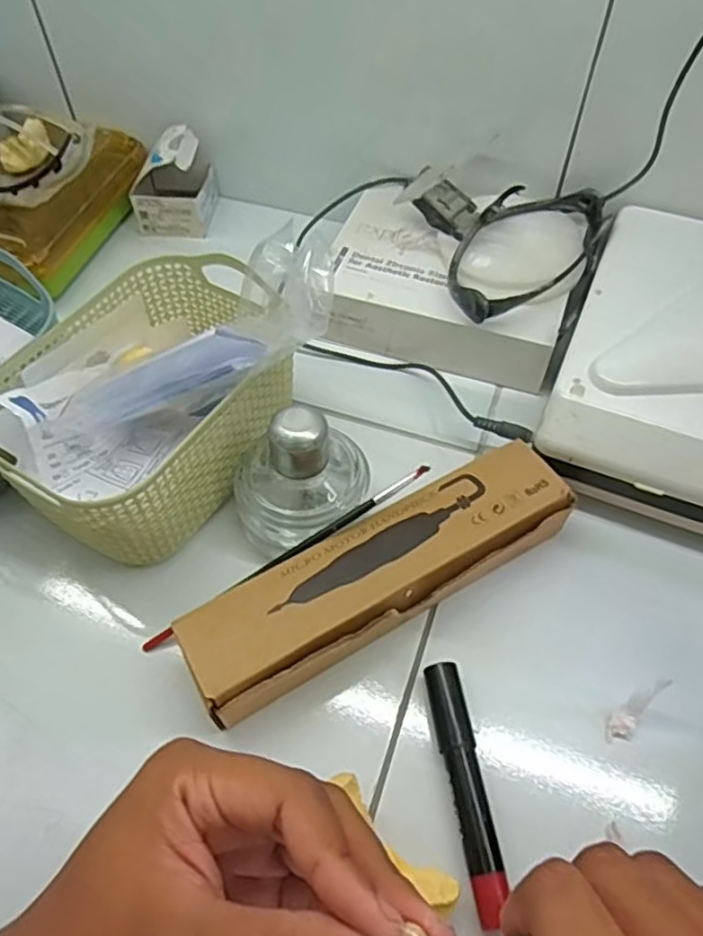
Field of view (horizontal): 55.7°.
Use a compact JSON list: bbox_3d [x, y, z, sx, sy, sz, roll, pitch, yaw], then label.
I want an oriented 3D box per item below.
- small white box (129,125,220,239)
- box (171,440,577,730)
[{"bbox_3d":[-0.142,-0.229,0.530,0.060,0.064,0.061,3,55,2],"label":"small white box"},{"bbox_3d":[0.017,0.052,0.341,0.212,0.030,0.057,-27,60,-16],"label":"box"}]

